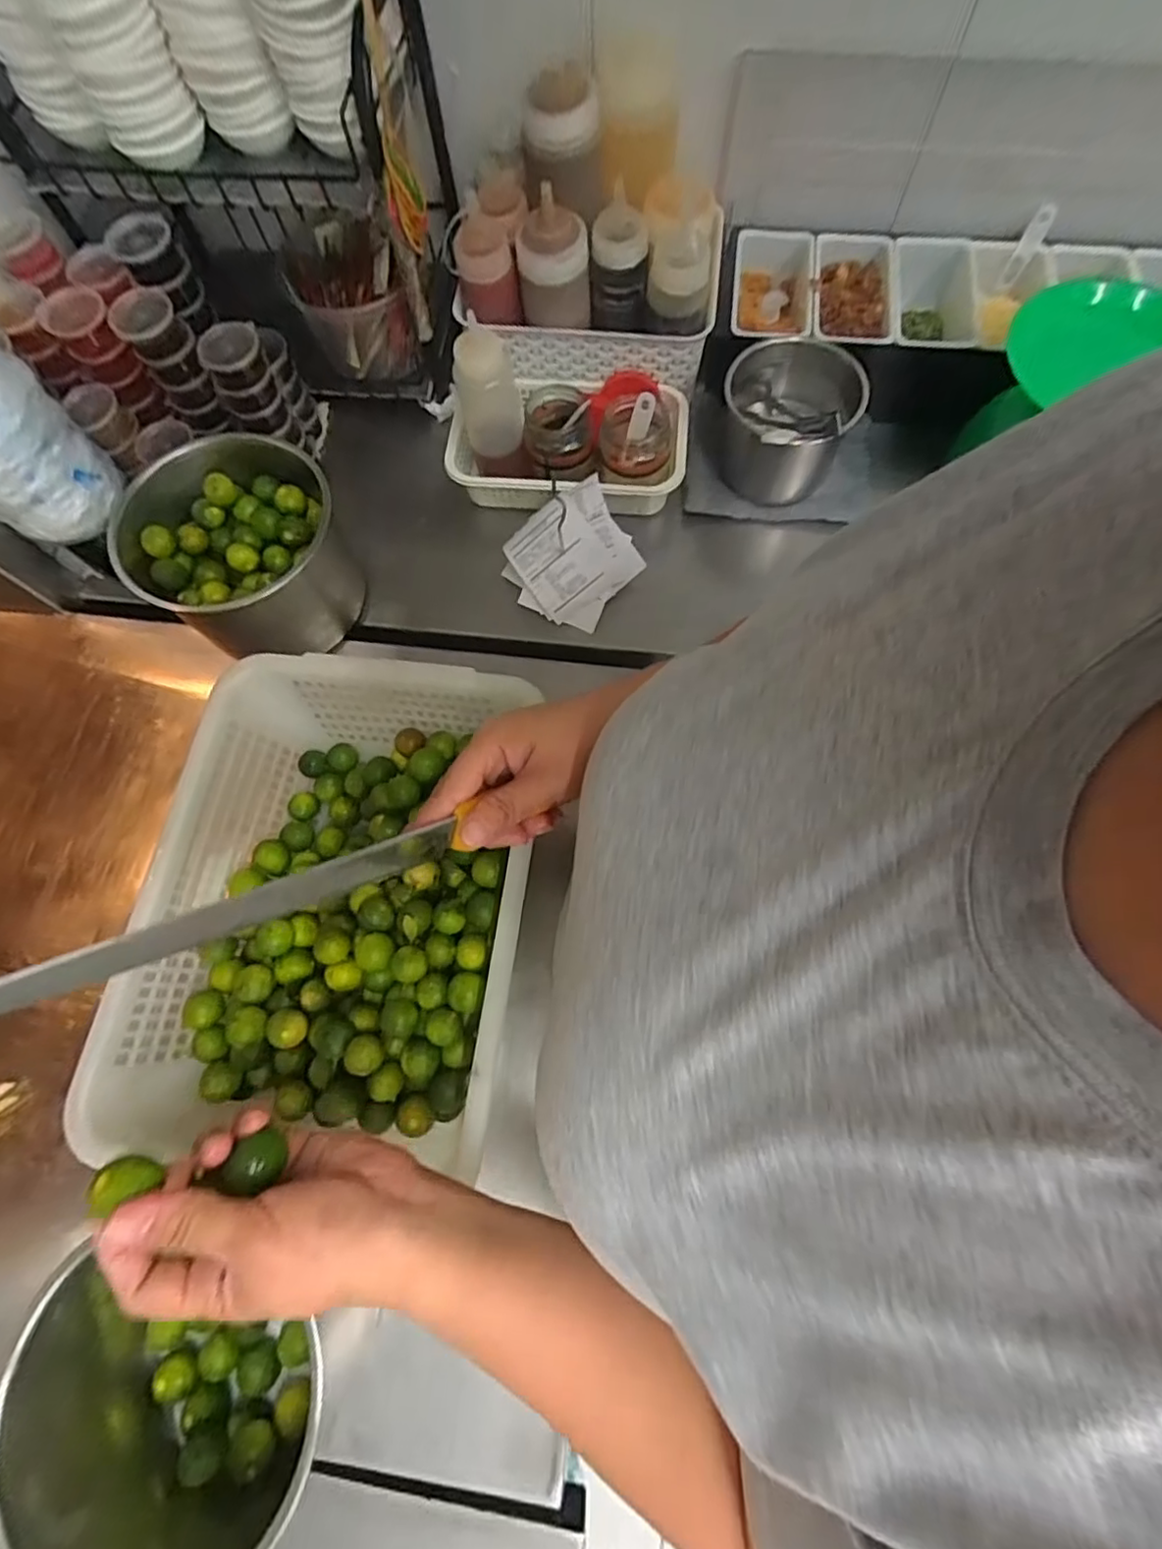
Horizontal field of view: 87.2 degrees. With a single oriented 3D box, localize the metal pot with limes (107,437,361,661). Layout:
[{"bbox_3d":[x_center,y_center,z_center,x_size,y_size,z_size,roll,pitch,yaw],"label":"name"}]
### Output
[{"bbox_3d":[-0.300,-0.197,0.557,0.179,0.125,0.166,-1,72,2],"label":"metal pot with limes"}]

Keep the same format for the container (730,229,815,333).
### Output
[{"bbox_3d":[0.197,-0.476,0.627,0.080,0.067,0.150,6,72,4],"label":"container"}]

